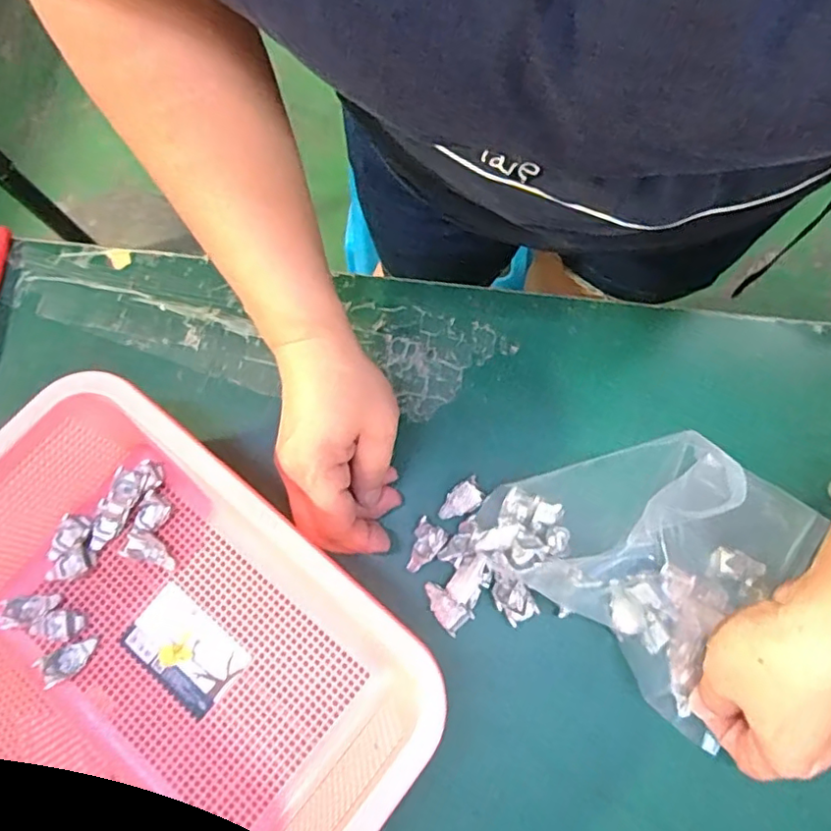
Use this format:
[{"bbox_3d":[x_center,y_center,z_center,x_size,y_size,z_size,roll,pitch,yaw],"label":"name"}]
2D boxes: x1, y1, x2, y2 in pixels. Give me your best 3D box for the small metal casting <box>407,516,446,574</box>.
[{"bbox_3d":[0.004,0.077,0.348,0.018,0.018,0.030,30,78,9],"label":"small metal casting"}]

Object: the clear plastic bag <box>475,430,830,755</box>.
[{"bbox_3d":[0.133,0.069,0.341,0.157,0.032,0.138,38,80,10],"label":"clear plastic bag"}]

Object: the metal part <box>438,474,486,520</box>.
[{"bbox_3d":[0.028,0.051,0.357,0.030,0.015,0.016,-38,78,-8],"label":"metal part"}]

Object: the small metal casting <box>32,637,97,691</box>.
[{"bbox_3d":[-0.198,0.139,0.338,0.030,0.014,0.018,-33,77,-7],"label":"small metal casting"}]

